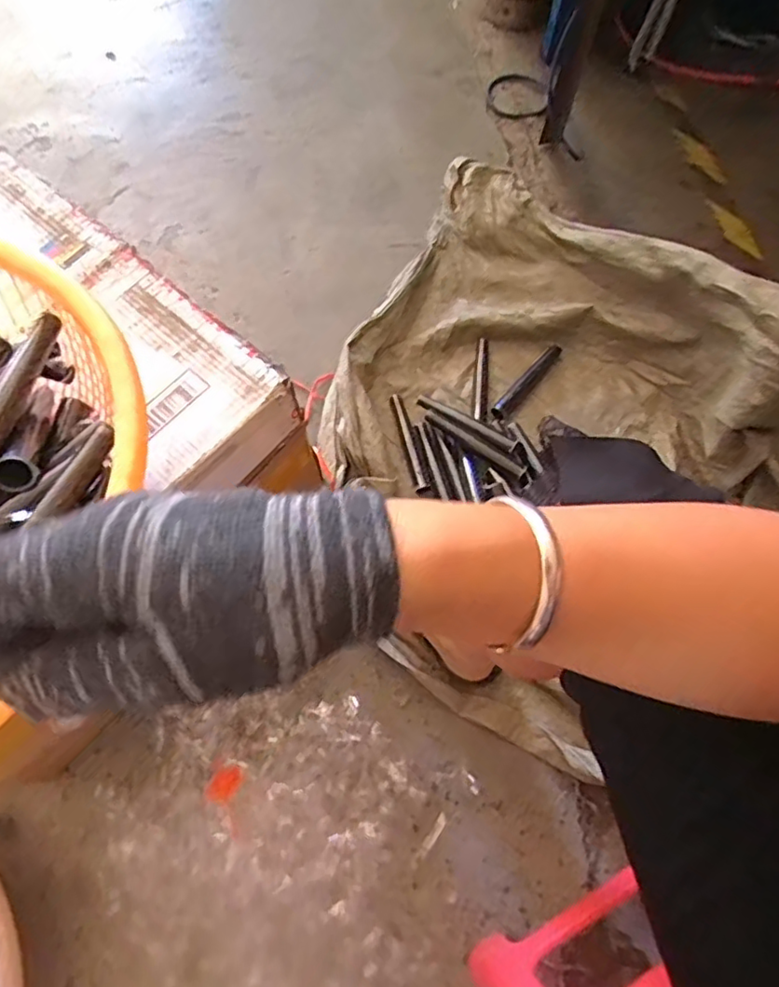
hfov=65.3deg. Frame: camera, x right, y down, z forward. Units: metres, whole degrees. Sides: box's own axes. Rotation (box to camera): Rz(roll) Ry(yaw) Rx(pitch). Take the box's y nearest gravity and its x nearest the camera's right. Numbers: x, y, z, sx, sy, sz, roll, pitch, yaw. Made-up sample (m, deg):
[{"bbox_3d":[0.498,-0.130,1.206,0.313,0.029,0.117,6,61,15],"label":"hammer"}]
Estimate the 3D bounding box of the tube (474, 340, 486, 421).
[{"bbox_3d":[0.129,-0.159,0.859,0.017,0.017,0.127,5,69,0],"label":"tube"}]

